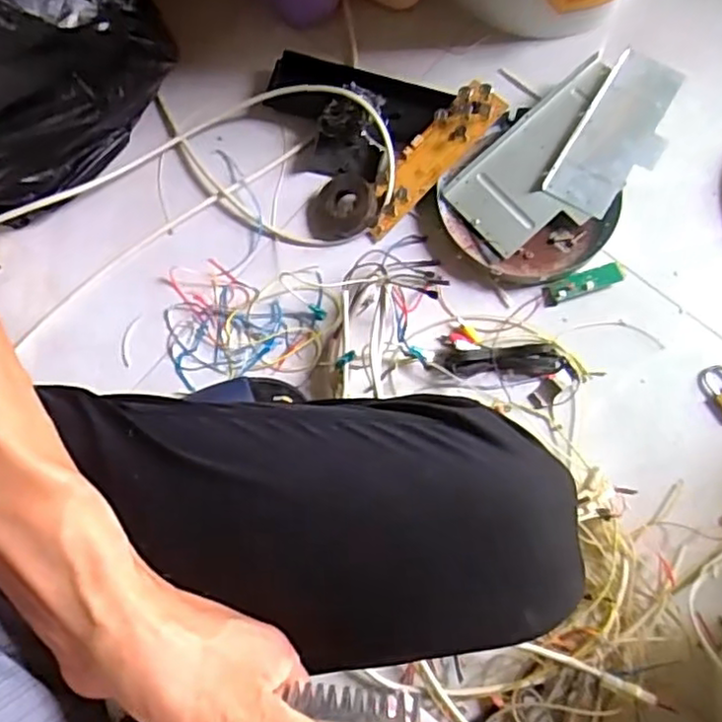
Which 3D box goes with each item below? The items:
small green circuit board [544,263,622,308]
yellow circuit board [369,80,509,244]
[{"bbox_3d":[0.242,-0.084,0.728,0.090,0.009,0.024,-21,77,-3],"label":"small green circuit board"},{"bbox_3d":[0.074,-0.224,0.747,0.057,0.021,0.201,40,96,10],"label":"yellow circuit board"}]

